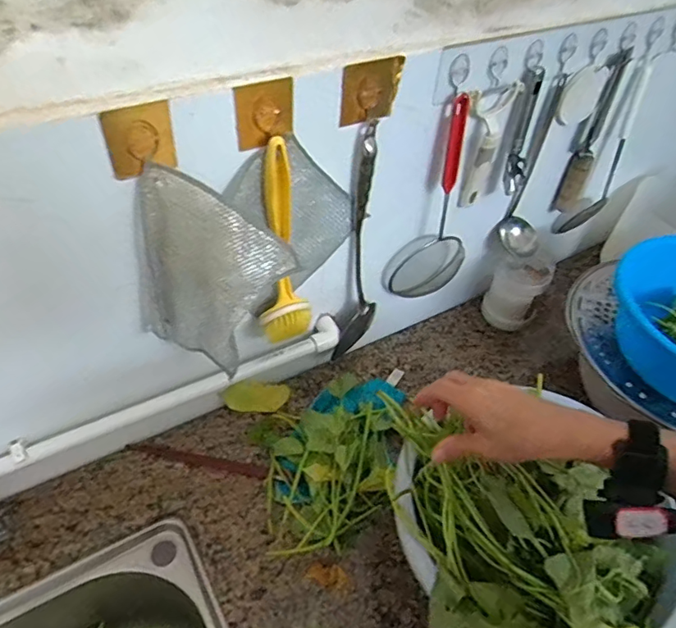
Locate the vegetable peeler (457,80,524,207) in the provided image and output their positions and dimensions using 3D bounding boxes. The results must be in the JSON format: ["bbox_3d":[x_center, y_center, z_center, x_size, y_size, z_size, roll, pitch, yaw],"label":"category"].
[{"bbox_3d":[0.181,-0.206,0.683,0.067,0.169,0.022,-29,55,-29],"label":"vegetable peeler"}]

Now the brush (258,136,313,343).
[{"bbox_3d":[-0.056,-0.068,0.586,0.057,0.246,0.046,3,46,-3],"label":"brush"}]

